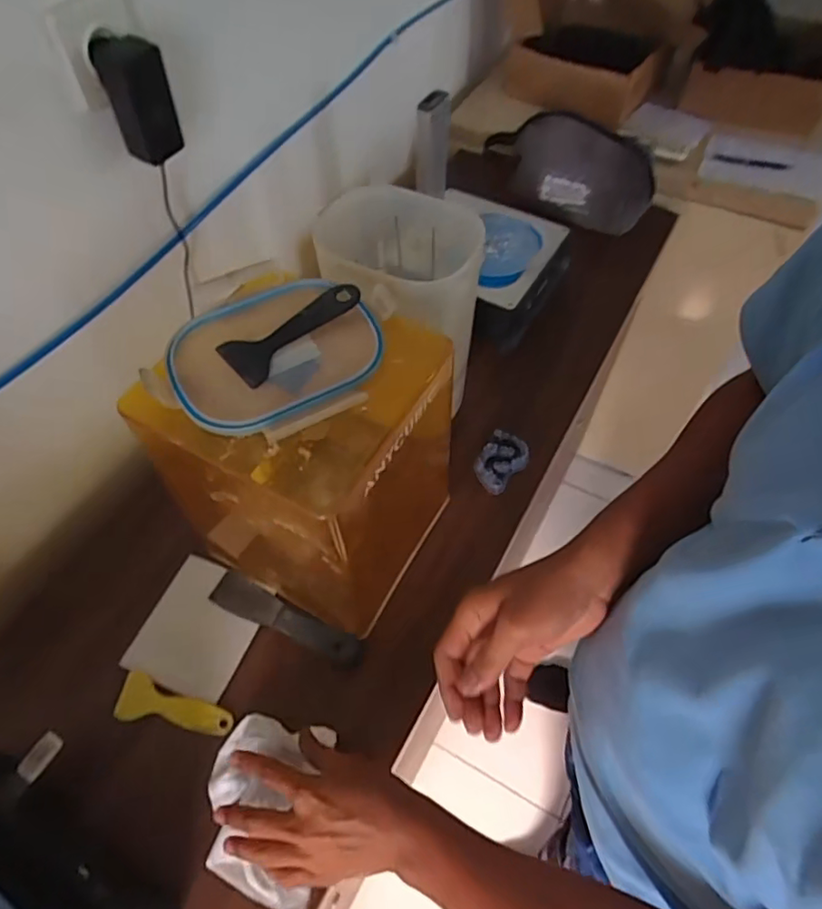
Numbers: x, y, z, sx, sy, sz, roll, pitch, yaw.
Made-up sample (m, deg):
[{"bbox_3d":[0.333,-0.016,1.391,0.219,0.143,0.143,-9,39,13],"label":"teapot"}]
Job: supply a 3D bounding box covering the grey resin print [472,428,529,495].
[{"bbox_3d":[0.120,0.010,0.774,0.056,0.022,0.085,33,63,21],"label":"grey resin print"}]

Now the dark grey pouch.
[{"bbox_3d":[0.294,-0.530,1.055,0.304,0.121,0.198,13,58,10],"label":"dark grey pouch"}]

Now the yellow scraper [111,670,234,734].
[{"bbox_3d":[-0.248,0.265,0.613,0.125,0.010,0.047,8,74,3],"label":"yellow scraper"}]

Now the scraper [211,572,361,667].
[{"bbox_3d":[-0.143,0.191,0.662,0.186,0.015,0.039,23,60,15],"label":"scraper"}]

